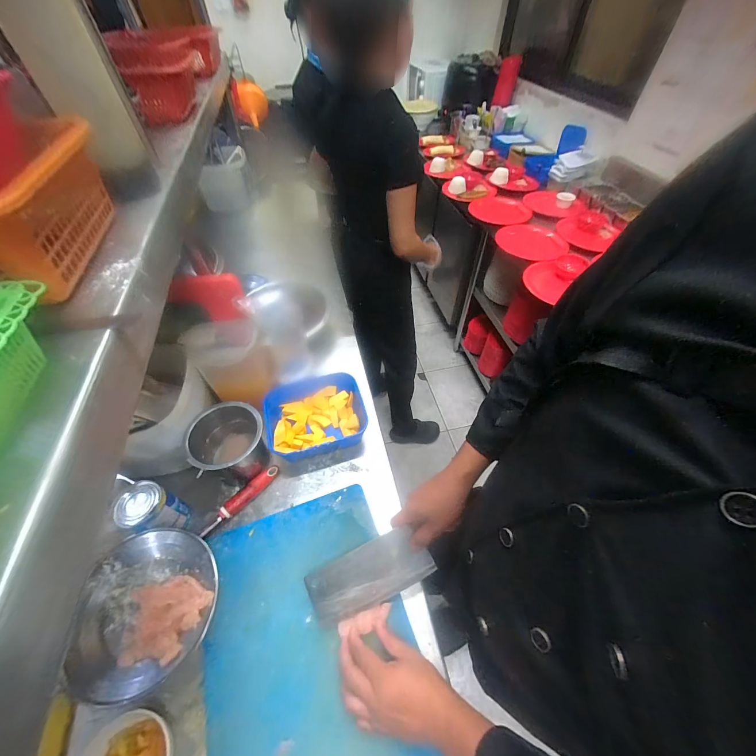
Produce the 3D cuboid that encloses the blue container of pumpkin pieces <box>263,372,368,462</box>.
[{"bbox_3d":[-0.135,0.083,0.704,0.215,0.057,0.168,-17,53,-12],"label":"blue container of pumpkin pieces"}]

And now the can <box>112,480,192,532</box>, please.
[{"bbox_3d":[-0.383,0.233,0.554,0.082,0.097,0.070,11,52,10],"label":"can"}]

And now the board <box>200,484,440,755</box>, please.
[{"bbox_3d":[-0.099,0.414,0.470,0.304,0.032,0.452,-16,52,-11],"label":"board"}]

